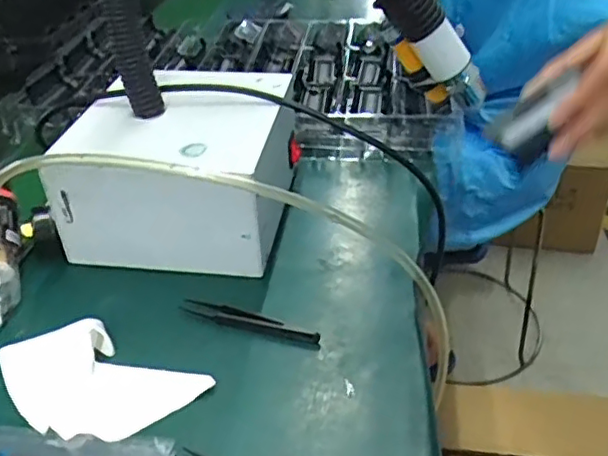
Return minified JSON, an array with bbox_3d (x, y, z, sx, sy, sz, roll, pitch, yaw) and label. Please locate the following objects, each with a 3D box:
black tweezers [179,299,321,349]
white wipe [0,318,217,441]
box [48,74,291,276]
[{"bbox_3d":[-0.042,0.067,0.452,0.111,0.006,0.015,13,39,18],"label":"black tweezers"},{"bbox_3d":[-0.147,0.103,0.411,0.145,0.022,0.075,15,40,21],"label":"white wipe"},{"bbox_3d":[-0.106,-0.063,0.548,0.179,0.103,0.185,3,37,6],"label":"box"}]

